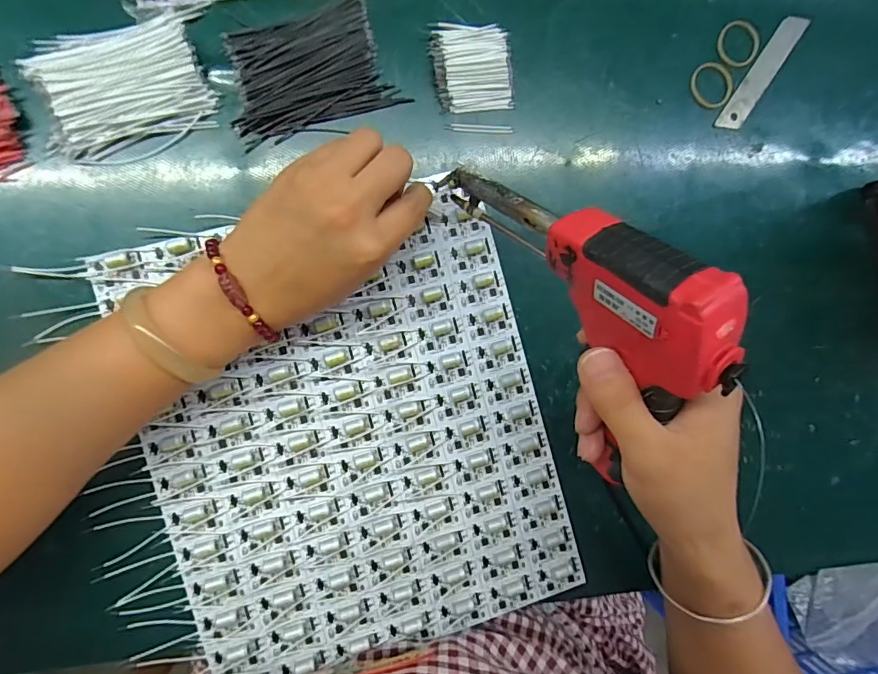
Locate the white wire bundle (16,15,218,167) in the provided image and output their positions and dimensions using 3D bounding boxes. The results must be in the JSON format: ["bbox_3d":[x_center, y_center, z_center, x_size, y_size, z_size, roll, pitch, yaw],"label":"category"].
[{"bbox_3d":[-0.185,-0.145,0.285,0.091,0.010,0.073,-17,95,-8],"label":"white wire bundle"}]

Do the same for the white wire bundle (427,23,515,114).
[{"bbox_3d":[0.022,-0.175,0.311,0.051,0.010,0.054,-7,93,-8],"label":"white wire bundle"}]

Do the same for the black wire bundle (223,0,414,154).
[{"bbox_3d":[-0.083,-0.163,0.297,0.100,0.008,0.073,-25,96,-7],"label":"black wire bundle"}]

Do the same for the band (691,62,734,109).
[{"bbox_3d":[0.192,-0.177,0.339,0.031,0.004,0.031,-12,94,-8],"label":"band"}]

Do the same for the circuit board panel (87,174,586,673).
[{"bbox_3d":[-0.052,0.063,0.309,0.241,0.013,0.281,-15,94,-8],"label":"circuit board panel"}]

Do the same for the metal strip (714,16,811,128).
[{"bbox_3d":[0.229,-0.187,0.344,0.018,0.004,0.094,34,88,-3],"label":"metal strip"}]

